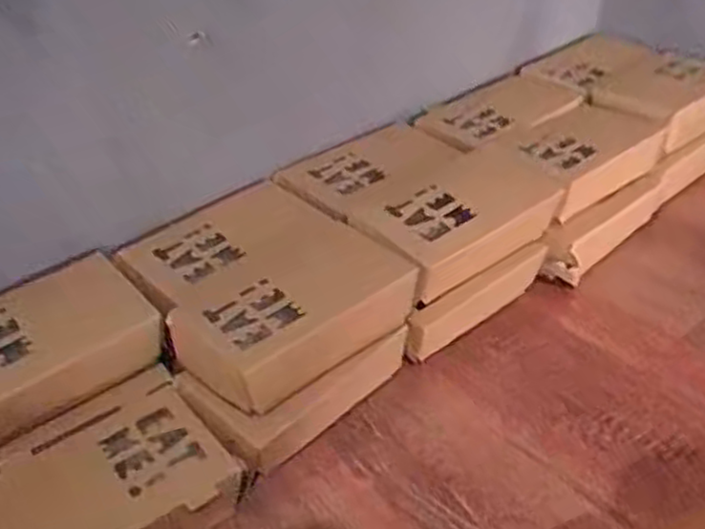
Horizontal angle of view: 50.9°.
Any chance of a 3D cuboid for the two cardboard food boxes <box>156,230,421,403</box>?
[{"bbox_3d":[-0.067,0.017,0.553,0.154,0.056,0.184,-26,41,-28],"label":"two cardboard food boxes"}]

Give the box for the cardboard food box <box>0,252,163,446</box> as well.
[{"bbox_3d":[-0.219,0.058,0.515,0.147,0.051,0.089,-25,39,-28],"label":"cardboard food box"}]

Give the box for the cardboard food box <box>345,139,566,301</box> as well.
[{"bbox_3d":[0.092,-0.038,0.598,0.171,0.057,0.092,-25,39,-29],"label":"cardboard food box"}]

